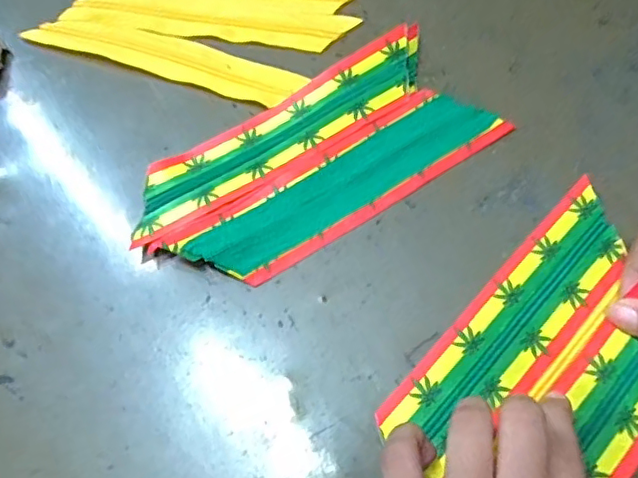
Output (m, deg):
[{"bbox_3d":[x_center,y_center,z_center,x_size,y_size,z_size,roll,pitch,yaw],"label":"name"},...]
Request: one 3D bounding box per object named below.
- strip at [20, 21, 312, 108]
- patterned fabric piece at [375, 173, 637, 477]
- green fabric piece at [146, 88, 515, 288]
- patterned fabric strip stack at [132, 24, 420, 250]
[{"bbox_3d":[-0.096,-0.113,0.355,0.174,0.004,0.029,17,68,9],"label":"strip"},{"bbox_3d":[0.118,0.056,0.275,0.098,0.006,0.161,41,73,17],"label":"patterned fabric piece"},{"bbox_3d":[0.011,-0.030,0.313,0.188,0.012,0.046,-31,69,-11],"label":"green fabric piece"},{"bbox_3d":[-0.018,-0.060,0.326,0.190,0.013,0.045,-30,69,-11],"label":"patterned fabric strip stack"}]

